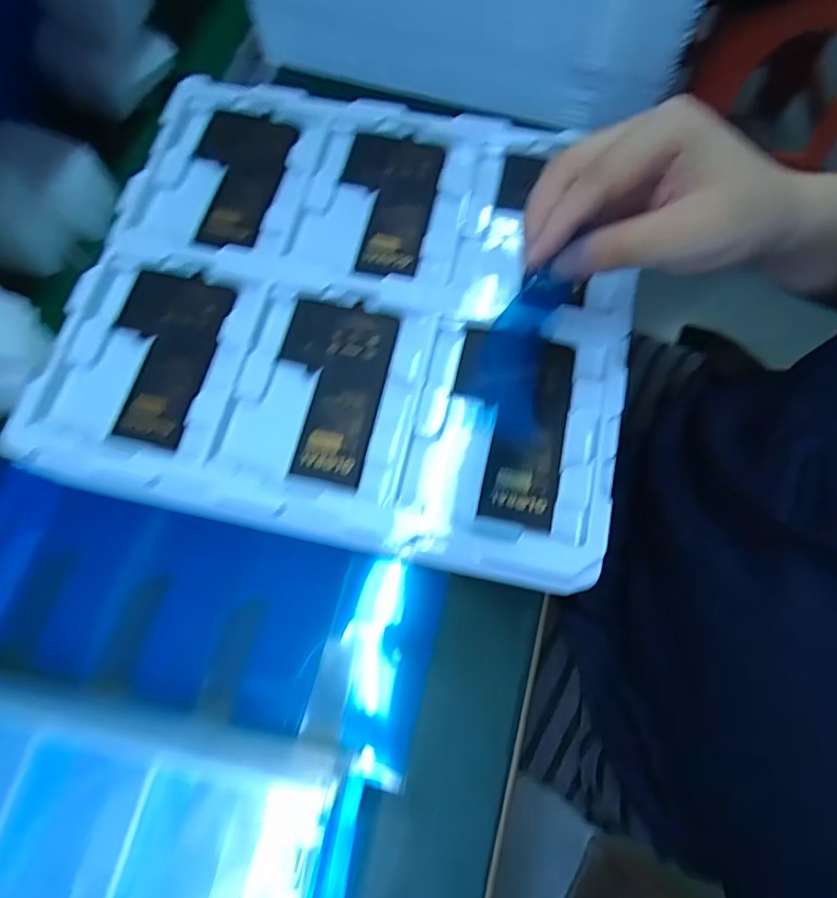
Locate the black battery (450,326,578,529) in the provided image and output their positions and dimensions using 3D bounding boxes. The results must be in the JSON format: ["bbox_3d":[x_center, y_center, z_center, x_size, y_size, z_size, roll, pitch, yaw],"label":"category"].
[{"bbox_3d":[0.048,-0.015,0.293,0.062,0.005,0.109,11,73,5],"label":"black battery"}]

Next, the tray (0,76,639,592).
[{"bbox_3d":[-0.039,-0.090,0.322,0.314,0.021,0.282,11,73,5],"label":"tray"}]

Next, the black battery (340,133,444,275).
[{"bbox_3d":[-0.022,-0.158,0.343,0.060,0.007,0.106,8,72,4],"label":"black battery"}]

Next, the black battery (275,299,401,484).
[{"bbox_3d":[-0.052,-0.036,0.302,0.061,0.004,0.105,11,73,5],"label":"black battery"}]

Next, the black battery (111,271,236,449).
[{"bbox_3d":[-0.151,-0.056,0.311,0.064,0.006,0.105,10,73,5],"label":"black battery"}]

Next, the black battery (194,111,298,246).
[{"bbox_3d":[-0.123,-0.181,0.356,0.064,0.008,0.105,13,73,6],"label":"black battery"}]

